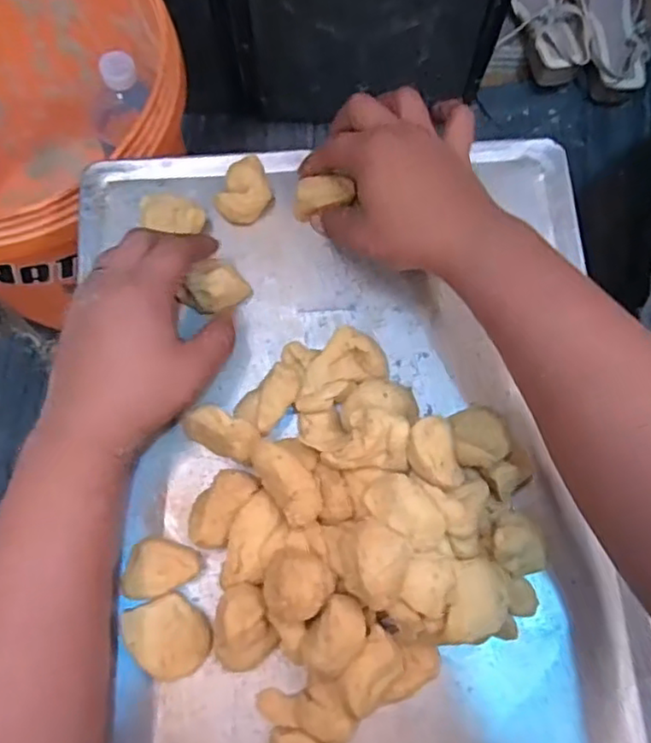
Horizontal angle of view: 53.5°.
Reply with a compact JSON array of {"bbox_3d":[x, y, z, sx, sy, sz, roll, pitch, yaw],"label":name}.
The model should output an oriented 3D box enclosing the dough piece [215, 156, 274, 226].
[{"bbox_3d":[-0.051,-0.119,0.427,0.030,0.020,0.044,20,73,6],"label":"dough piece"}]

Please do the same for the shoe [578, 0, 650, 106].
[{"bbox_3d":[0.366,-0.478,0.839,0.099,0.069,0.248,-8,85,-3],"label":"shoe"}]

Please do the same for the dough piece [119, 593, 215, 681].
[{"bbox_3d":[-0.088,0.148,0.364,0.048,0.017,0.039,40,76,11],"label":"dough piece"}]

